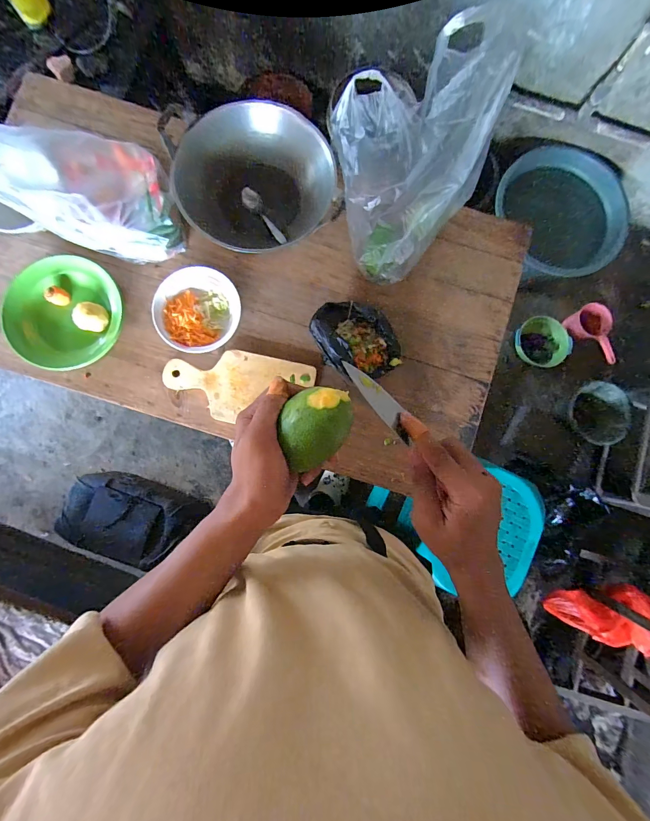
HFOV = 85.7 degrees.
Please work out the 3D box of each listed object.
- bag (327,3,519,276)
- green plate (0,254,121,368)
[{"bbox_3d":[0.128,-0.356,0.530,0.189,0.274,0.186,-14,85,-3],"label":"bag"},{"bbox_3d":[-0.486,-0.181,0.656,0.204,0.049,0.191,0,84,-2],"label":"green plate"}]

